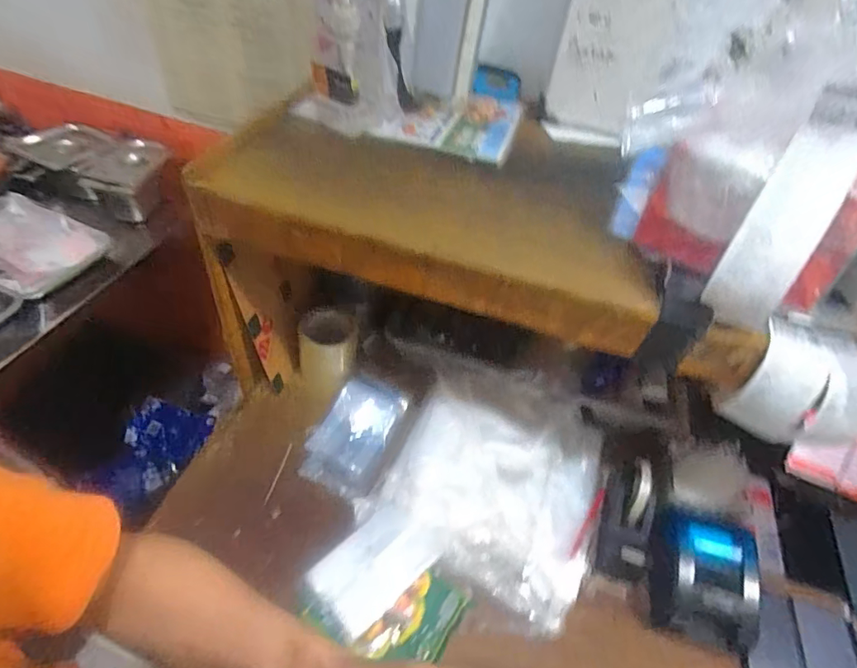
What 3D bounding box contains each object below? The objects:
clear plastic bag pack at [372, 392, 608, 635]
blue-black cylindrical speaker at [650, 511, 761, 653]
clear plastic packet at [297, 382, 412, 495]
[{"bbox_3d":[0.105,0.217,0.725,0.306,0.079,0.331,23,49,14],"label":"clear plastic bag pack"},{"bbox_3d":[0.379,0.329,0.666,0.129,0.064,0.157,14,47,7],"label":"blue-black cylindrical speaker"},{"bbox_3d":[-0.119,0.159,0.783,0.124,0.018,0.184,18,48,10],"label":"clear plastic packet"}]

